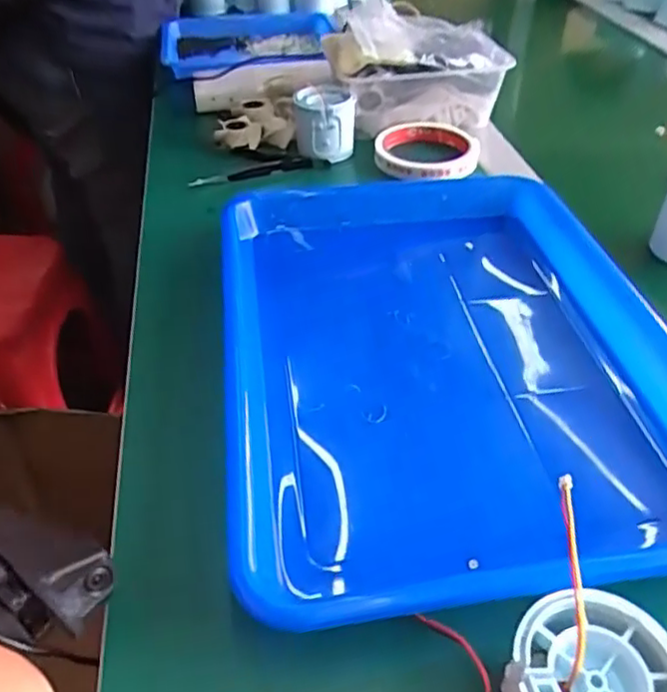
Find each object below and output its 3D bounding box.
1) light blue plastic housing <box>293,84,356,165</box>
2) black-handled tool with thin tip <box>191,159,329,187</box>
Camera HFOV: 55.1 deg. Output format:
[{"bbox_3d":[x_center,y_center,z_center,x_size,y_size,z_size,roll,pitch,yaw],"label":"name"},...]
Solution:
[{"bbox_3d":[-0.008,-0.203,0.584,0.055,0.050,0.055,-1,40,-1],"label":"light blue plastic housing"},{"bbox_3d":[-0.065,-0.156,0.565,0.125,0.010,0.019,-14,42,-16],"label":"black-handled tool with thin tip"}]

